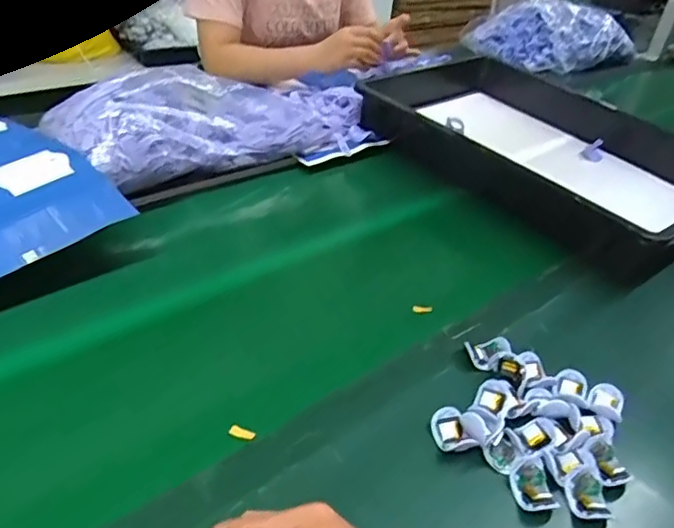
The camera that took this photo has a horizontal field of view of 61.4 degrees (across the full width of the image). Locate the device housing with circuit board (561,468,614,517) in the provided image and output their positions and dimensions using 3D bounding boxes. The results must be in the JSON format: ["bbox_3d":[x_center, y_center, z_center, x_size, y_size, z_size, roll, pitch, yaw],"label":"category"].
[{"bbox_3d":[0.202,0.186,0.455,0.031,0.015,0.038,-3,38,-14],"label":"device housing with circuit board"}]

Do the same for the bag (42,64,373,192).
[{"bbox_3d":[-0.166,-0.234,0.859,0.474,0.102,0.195,-21,45,-33],"label":"bag"}]

